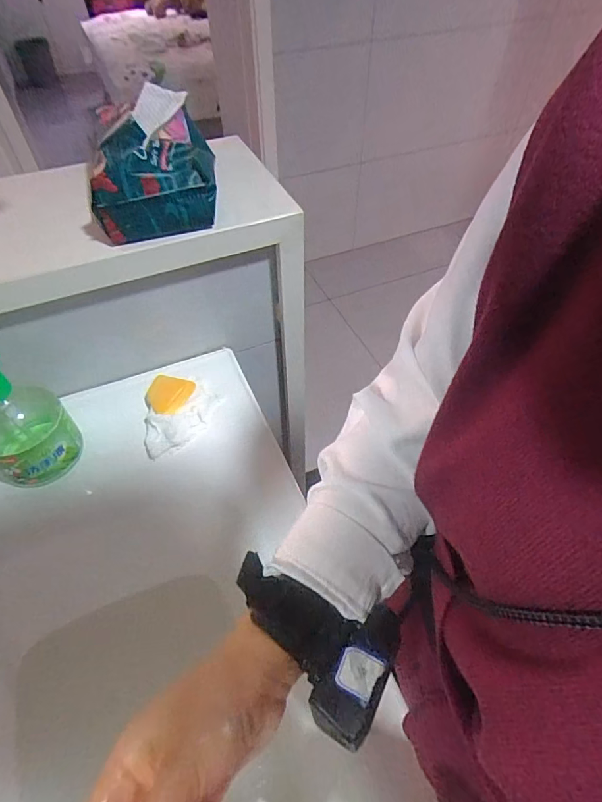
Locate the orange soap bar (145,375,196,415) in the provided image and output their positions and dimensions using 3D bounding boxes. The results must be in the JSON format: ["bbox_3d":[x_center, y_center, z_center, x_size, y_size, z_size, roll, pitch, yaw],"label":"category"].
[{"bbox_3d":[-0.158,-0.010,0.538,0.054,0.020,0.047,-32,57,-23],"label":"orange soap bar"}]

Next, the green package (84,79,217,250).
[{"bbox_3d":[-0.155,-0.250,0.466,0.128,0.104,0.157,-15,52,-11],"label":"green package"}]

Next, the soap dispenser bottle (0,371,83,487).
[{"bbox_3d":[-0.283,0.010,0.435,0.087,0.159,0.084,32,58,24],"label":"soap dispenser bottle"}]

